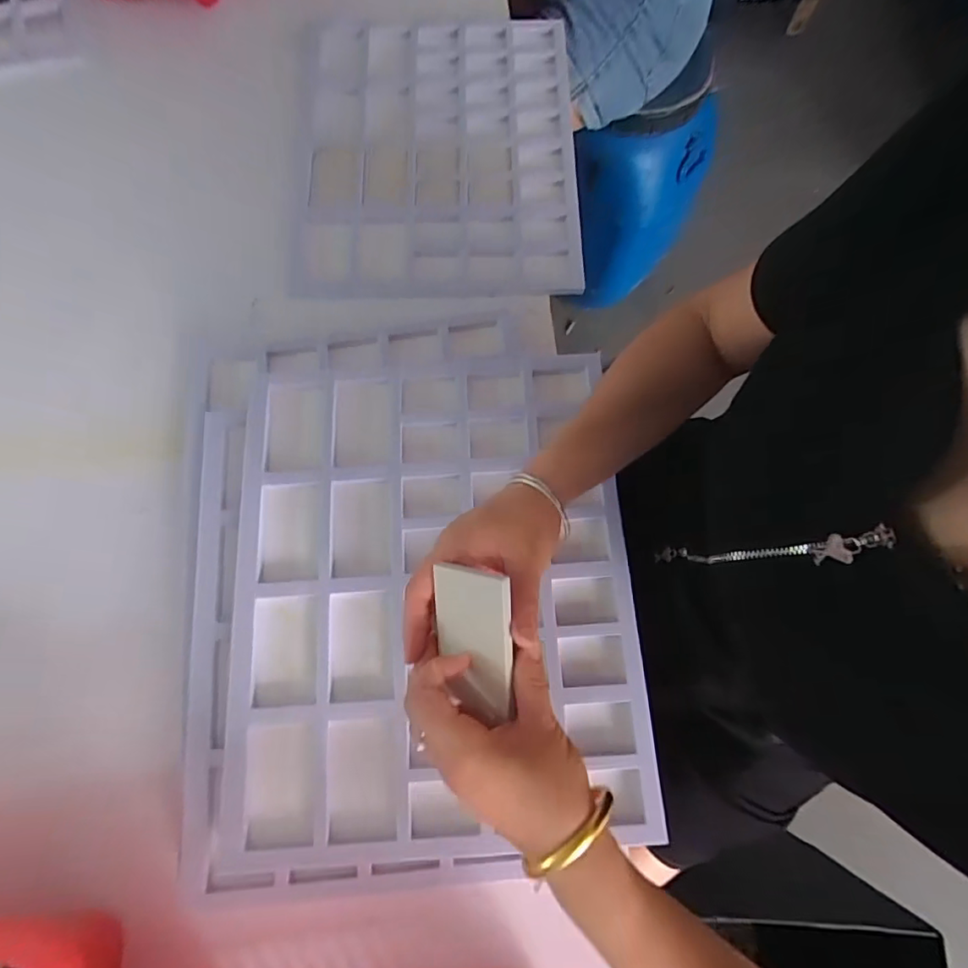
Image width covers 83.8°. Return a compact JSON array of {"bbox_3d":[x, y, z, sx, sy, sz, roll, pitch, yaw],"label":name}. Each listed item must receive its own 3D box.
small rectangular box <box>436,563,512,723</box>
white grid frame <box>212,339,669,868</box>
[{"bbox_3d":[-0.007,0.097,0.333,0.057,0.007,0.092,2,98,39],"label":"small rectangular box"},{"bbox_3d":[-0.048,0.084,0.480,0.346,0.026,0.423,-4,74,-2],"label":"white grid frame"}]

